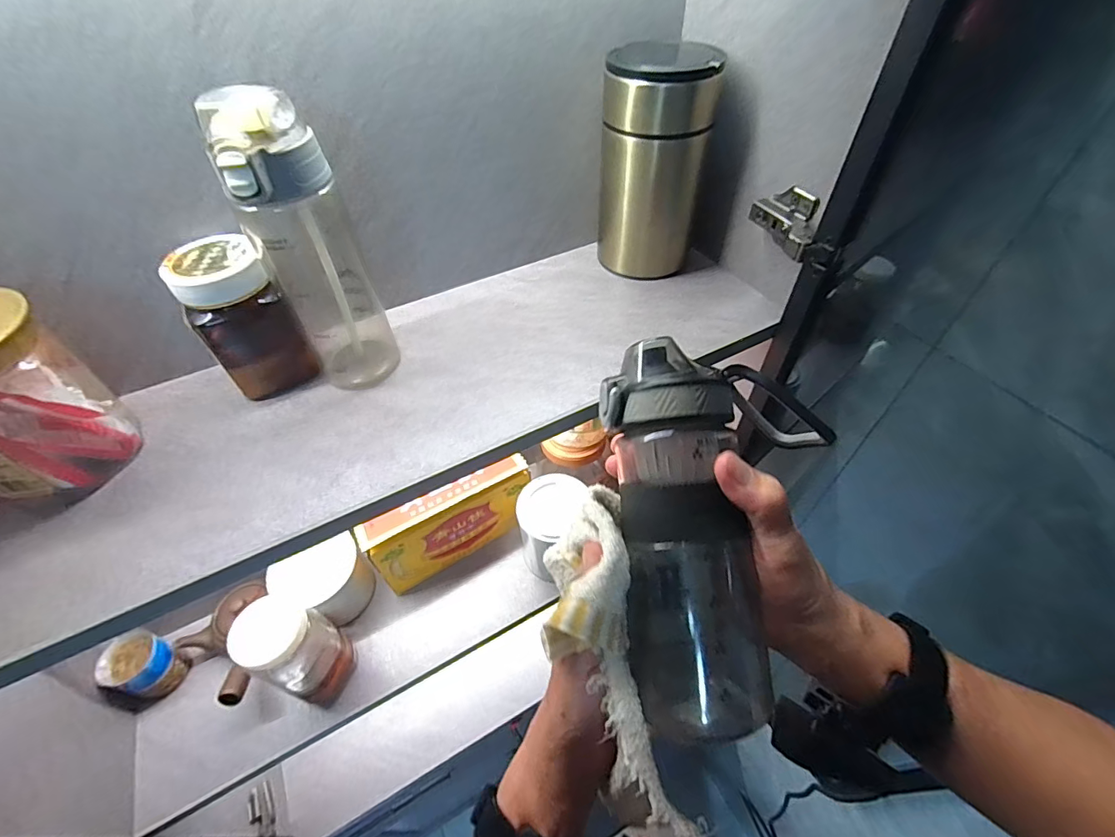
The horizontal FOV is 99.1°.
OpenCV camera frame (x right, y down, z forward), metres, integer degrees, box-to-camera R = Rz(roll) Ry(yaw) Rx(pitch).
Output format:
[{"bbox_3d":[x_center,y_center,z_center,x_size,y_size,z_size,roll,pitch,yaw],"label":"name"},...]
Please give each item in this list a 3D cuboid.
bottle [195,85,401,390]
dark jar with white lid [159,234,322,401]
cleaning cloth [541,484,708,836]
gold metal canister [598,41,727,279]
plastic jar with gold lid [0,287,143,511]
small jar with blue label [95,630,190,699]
[{"bbox_3d":[-0.181,-0.119,0.359,0.066,0.212,0.071,-22,53,-17],"label":"bottle"},{"bbox_3d":[-0.250,-0.079,0.387,0.067,0.116,0.072,-28,54,-20],"label":"dark jar with white lid"},{"bbox_3d":[0.029,0.135,0.264,0.063,0.067,0.187,-13,76,-9],"label":"cleaning cloth"},{"bbox_3d":[0.099,-0.256,0.474,0.096,0.186,0.103,12,51,11],"label":"gold metal canister"},{"bbox_3d":[-0.374,-0.010,0.325,0.082,0.126,0.095,25,55,21],"label":"plastic jar with gold lid"},{"bbox_3d":[-0.504,0.301,0.579,0.059,0.072,0.063,-1,50,1],"label":"small jar with blue label"}]

